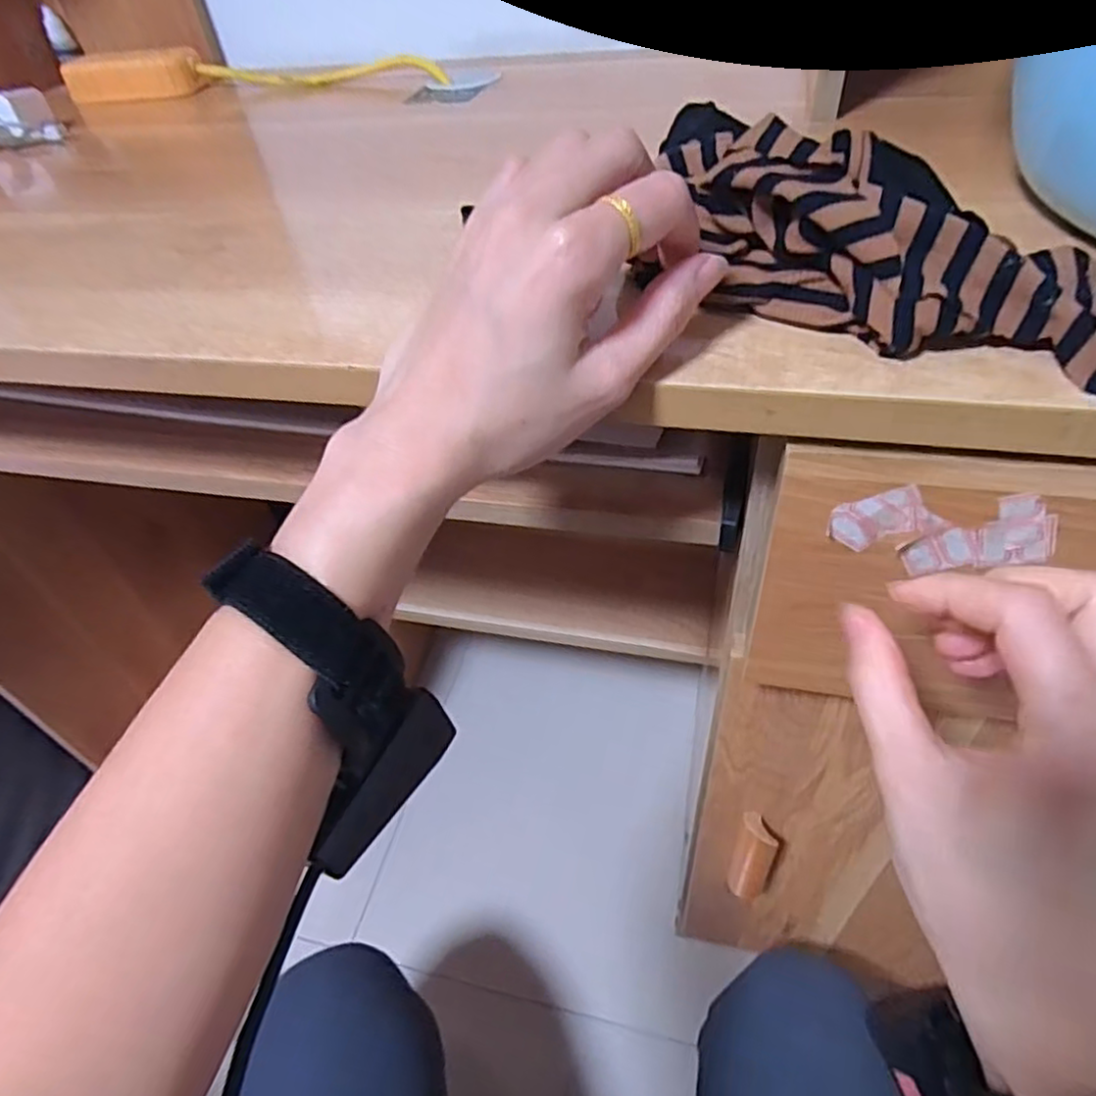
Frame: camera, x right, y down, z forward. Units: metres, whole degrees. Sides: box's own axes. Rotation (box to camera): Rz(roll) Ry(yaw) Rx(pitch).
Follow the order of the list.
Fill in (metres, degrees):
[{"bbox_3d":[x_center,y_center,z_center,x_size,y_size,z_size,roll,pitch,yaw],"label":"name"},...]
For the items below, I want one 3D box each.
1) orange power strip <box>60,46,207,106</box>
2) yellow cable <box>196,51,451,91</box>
[{"bbox_3d":[-0.393,-0.451,0.655,0.126,0.039,0.060,3,47,9],"label":"orange power strip"},{"bbox_3d":[-0.205,-0.434,0.627,0.254,0.028,0.030,10,48,16],"label":"yellow cable"}]

